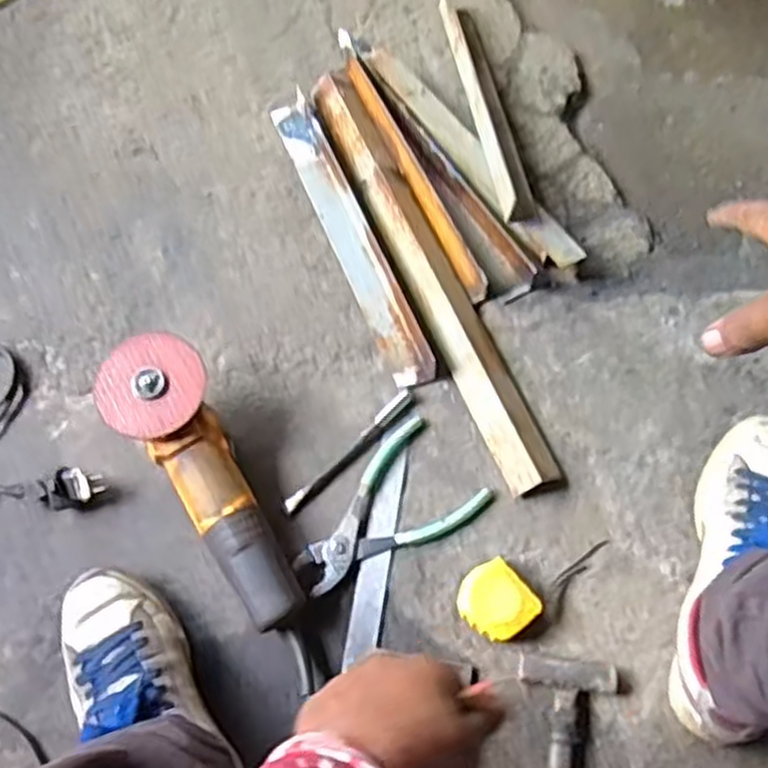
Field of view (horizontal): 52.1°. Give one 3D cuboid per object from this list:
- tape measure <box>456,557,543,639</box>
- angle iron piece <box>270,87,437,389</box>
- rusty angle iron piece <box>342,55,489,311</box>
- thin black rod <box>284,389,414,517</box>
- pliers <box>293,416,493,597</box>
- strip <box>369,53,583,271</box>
[{"bbox_3d":[0.100,0.195,0.699,0.066,0.035,0.059,40,75,15],"label":"tape measure"},{"bbox_3d":[-0.039,-0.169,0.868,0.046,0.028,0.392,-21,69,-7],"label":"angle iron piece"},{"bbox_3d":[0.035,-0.239,0.891,0.025,0.029,0.346,-22,69,-7],"label":"rusty angle iron piece"},{"bbox_3d":[-0.033,0.065,0.770,0.164,0.015,0.015,-42,73,-14],"label":"thin black rod"},{"bbox_3d":[0.001,0.127,0.743,0.181,0.013,0.110,-41,73,-14],"label":"pliers"},{"bbox_3d":[0.092,-0.258,0.887,0.056,0.042,0.367,-34,71,-11],"label":"strip"}]

